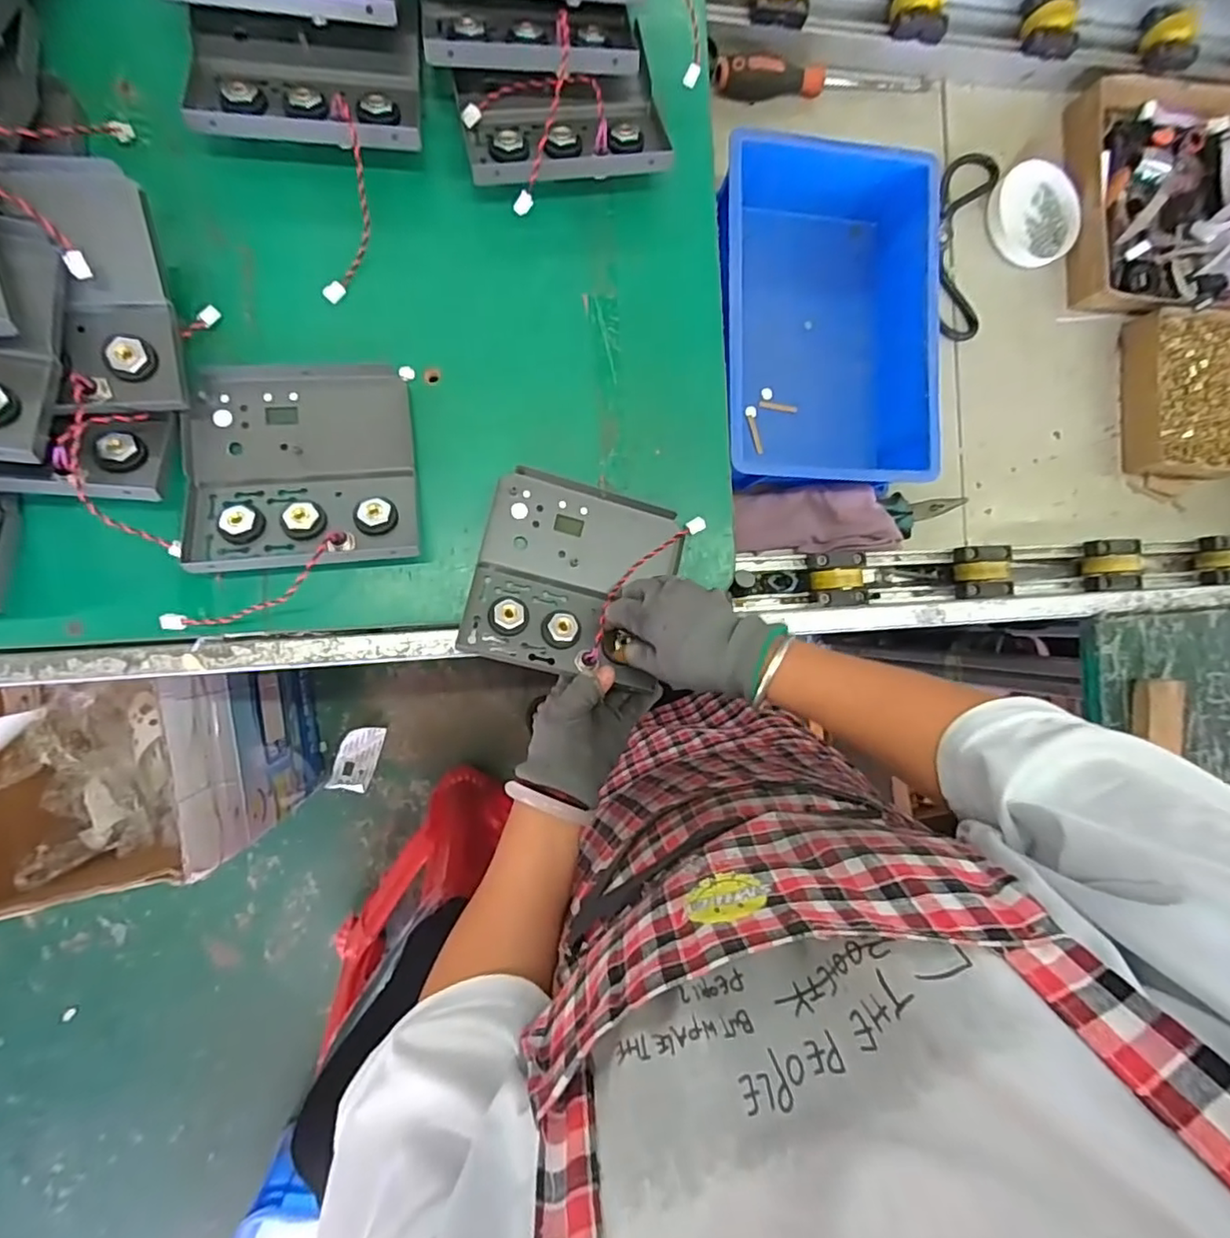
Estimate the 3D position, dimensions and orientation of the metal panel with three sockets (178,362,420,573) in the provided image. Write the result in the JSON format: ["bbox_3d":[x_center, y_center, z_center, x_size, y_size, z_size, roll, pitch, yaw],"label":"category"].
[{"bbox_3d":[-0.231,-0.115,0.455,0.159,0.038,0.154,-4,90,-10],"label":"metal panel with three sockets"}]

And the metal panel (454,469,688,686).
[{"bbox_3d":[-0.029,-0.032,0.487,0.152,0.034,0.149,14,87,-9],"label":"metal panel"}]

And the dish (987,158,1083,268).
[{"bbox_3d":[0.451,-0.437,0.665,0.092,0.021,0.102,-6,91,-10],"label":"dish"}]

